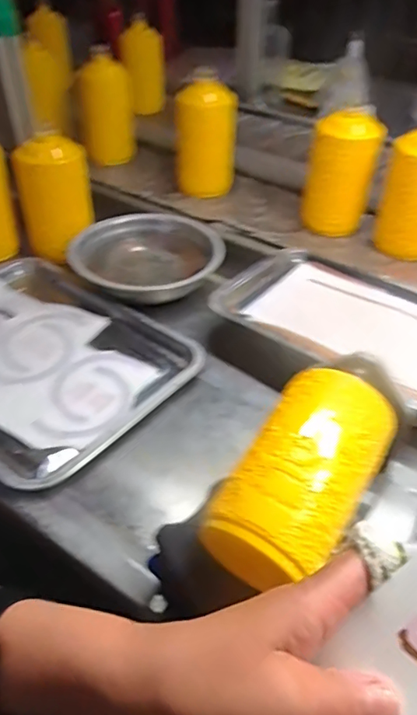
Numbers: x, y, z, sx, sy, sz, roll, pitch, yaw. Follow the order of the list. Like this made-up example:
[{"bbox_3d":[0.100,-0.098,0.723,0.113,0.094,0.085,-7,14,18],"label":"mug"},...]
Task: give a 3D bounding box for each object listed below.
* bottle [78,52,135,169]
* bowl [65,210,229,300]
[{"bbox_3d":[-0.198,-0.473,1.013,0.099,0.193,0.087,-6,45,-6],"label":"bottle"},{"bbox_3d":[-0.090,-0.151,0.770,0.209,0.052,0.209,0,44,0],"label":"bowl"}]

